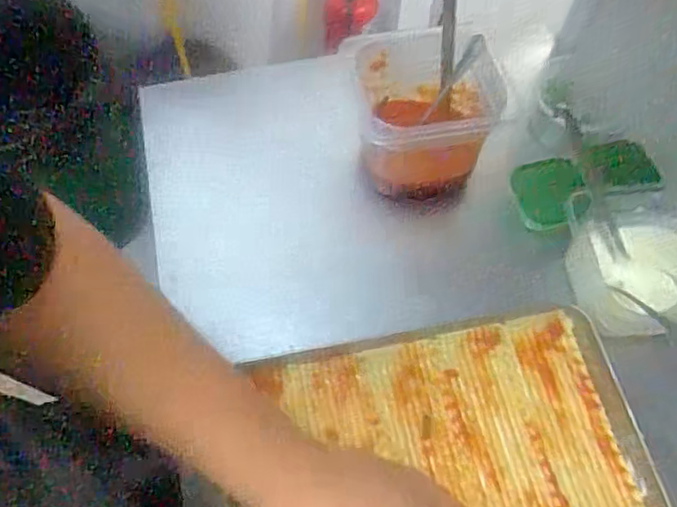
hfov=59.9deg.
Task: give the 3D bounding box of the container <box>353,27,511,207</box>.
[{"bbox_3d":[0.100,-0.149,0.703,0.162,0.161,0.134,1,61,-1],"label":"container"}]

